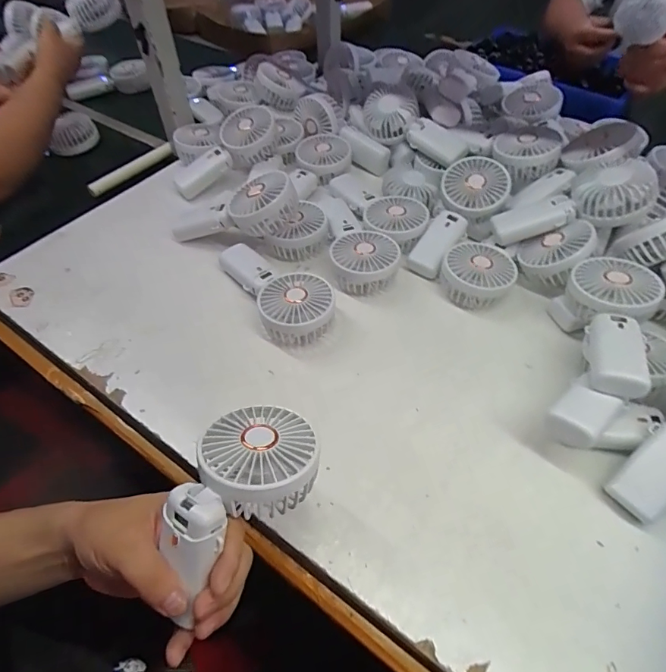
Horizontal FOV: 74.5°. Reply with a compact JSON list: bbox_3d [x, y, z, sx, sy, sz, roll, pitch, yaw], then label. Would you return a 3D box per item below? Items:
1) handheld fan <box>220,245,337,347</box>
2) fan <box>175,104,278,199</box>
[{"bbox_3d":[-0.067,-0.063,0.527,0.081,0.046,0.172,-25,56,-18],"label":"handheld fan"},{"bbox_3d":[-0.166,-0.283,0.689,0.181,0.049,0.087,-38,60,1],"label":"fan"}]

